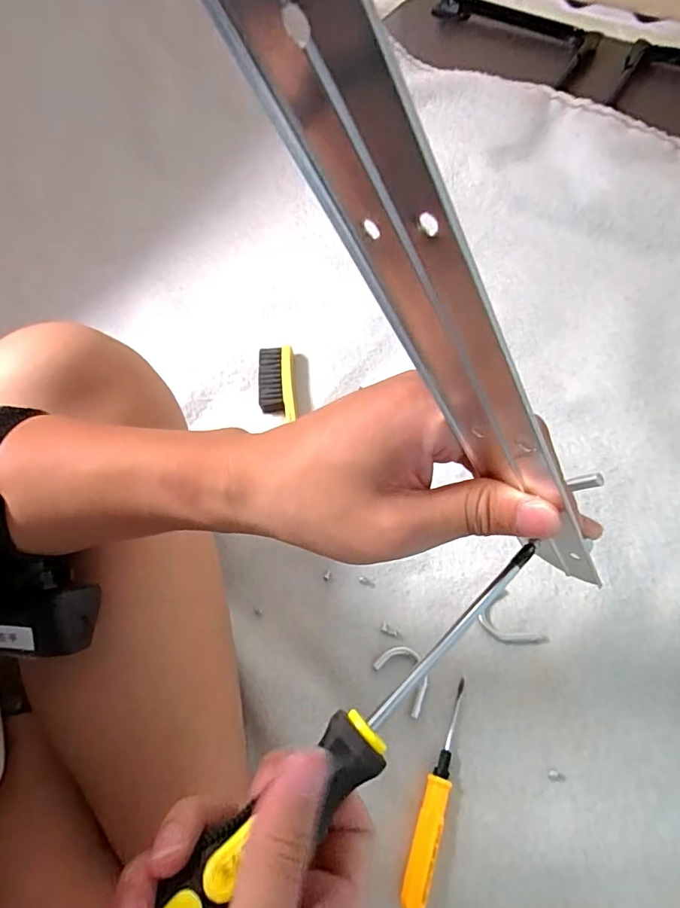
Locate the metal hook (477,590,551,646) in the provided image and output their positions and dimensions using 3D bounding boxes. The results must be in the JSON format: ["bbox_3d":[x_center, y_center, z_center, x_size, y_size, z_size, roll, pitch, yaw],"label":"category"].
[{"bbox_3d":[0.124,0.126,0.361,0.033,0.006,0.044,-31,66,-16],"label":"metal hook"}]

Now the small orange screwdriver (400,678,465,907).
[{"bbox_3d":[0.062,0.208,0.309,0.016,0.009,0.125,17,63,9],"label":"small orange screwdriver"}]

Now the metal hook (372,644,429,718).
[{"bbox_3d":[0.048,0.155,0.344,0.030,0.004,0.044,-35,67,-18],"label":"metal hook"}]

